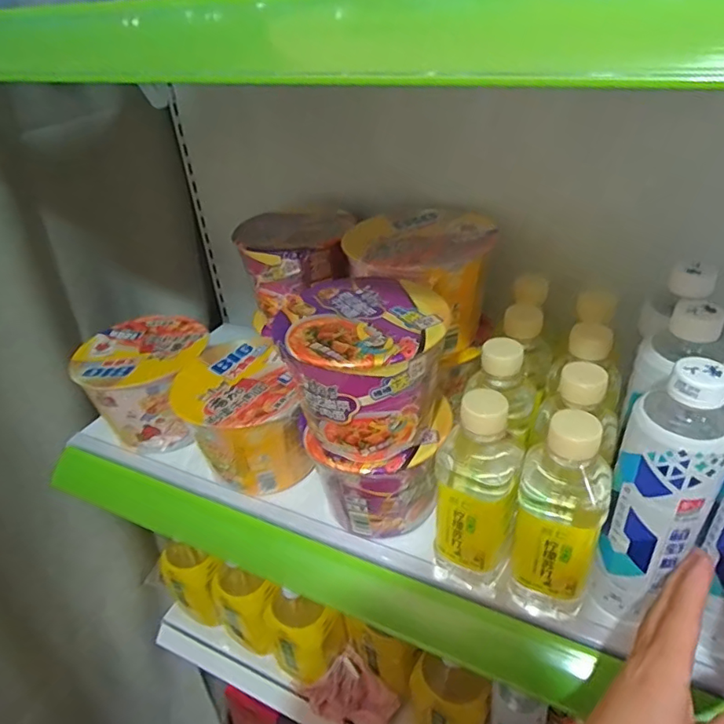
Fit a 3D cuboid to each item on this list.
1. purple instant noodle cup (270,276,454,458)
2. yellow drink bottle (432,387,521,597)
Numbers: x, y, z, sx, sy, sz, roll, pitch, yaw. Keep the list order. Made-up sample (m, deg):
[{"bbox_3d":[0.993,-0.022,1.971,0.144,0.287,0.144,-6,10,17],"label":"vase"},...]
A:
[{"bbox_3d":[0.003,0.008,0.430,0.115,0.110,0.129,-8,35,-5],"label":"purple instant noodle cup"},{"bbox_3d":[0.088,0.101,0.406,0.060,0.171,0.053,7,37,16],"label":"yellow drink bottle"}]

